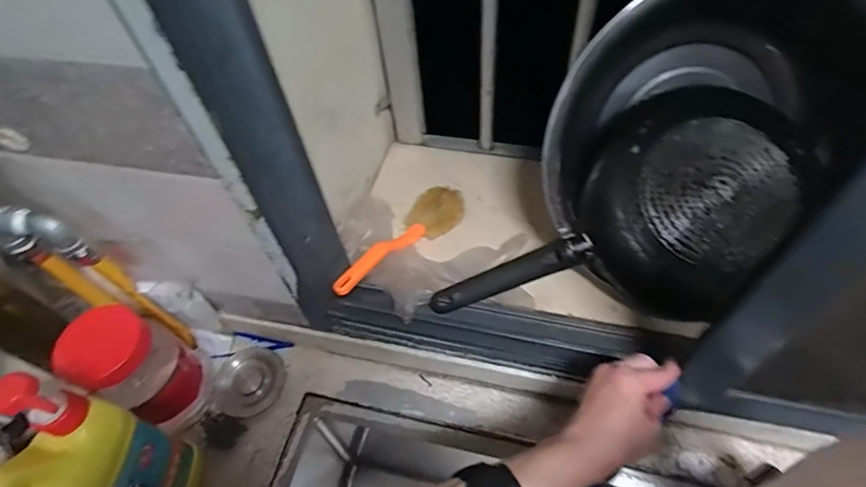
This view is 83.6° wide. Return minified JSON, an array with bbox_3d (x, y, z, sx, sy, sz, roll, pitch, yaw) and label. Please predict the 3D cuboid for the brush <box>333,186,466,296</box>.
[{"bbox_3d":[-0.043,-0.012,0.607,0.061,0.040,0.231,30,41,24],"label":"brush"}]

